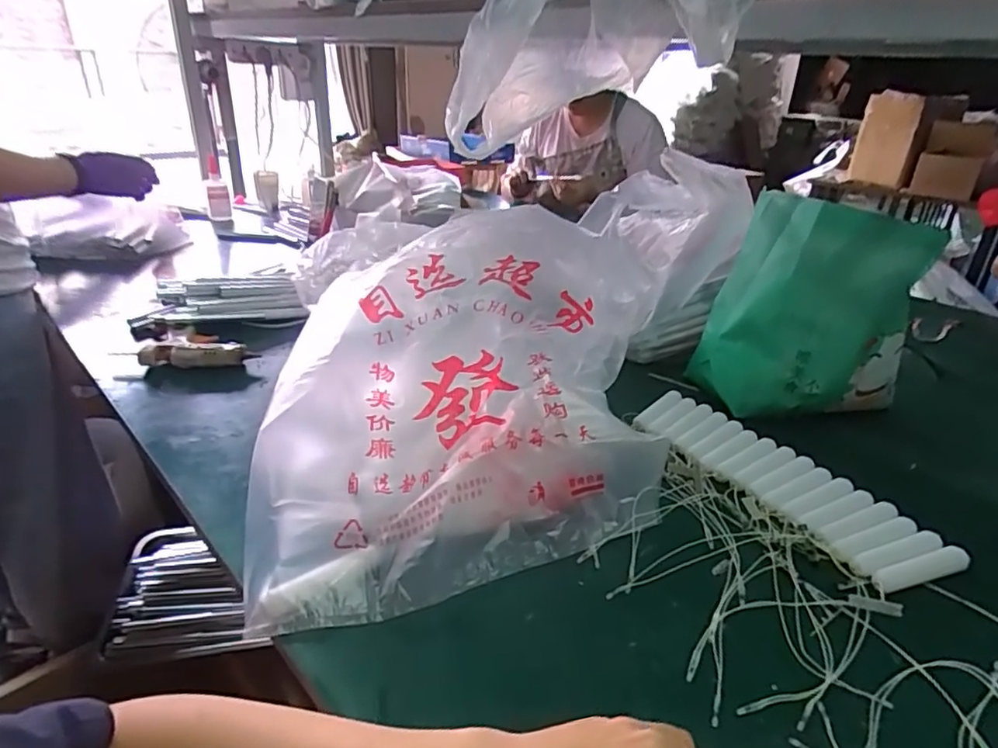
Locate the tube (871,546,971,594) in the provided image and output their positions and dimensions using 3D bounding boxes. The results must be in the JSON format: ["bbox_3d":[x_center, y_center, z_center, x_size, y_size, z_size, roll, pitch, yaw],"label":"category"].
[{"bbox_3d":[0.334,0.155,0.471,0.091,0.013,0.018,-6,29,-15],"label":"tube"}]

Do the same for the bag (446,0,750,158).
[{"bbox_3d":[0.094,-0.314,0.513,0.362,0.150,0.098,-12,13,42],"label":"bag"}]

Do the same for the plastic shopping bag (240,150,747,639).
[{"bbox_3d":[0.011,-0.031,0.556,0.510,0.244,0.309,-14,32,-28],"label":"plastic shopping bag"}]

